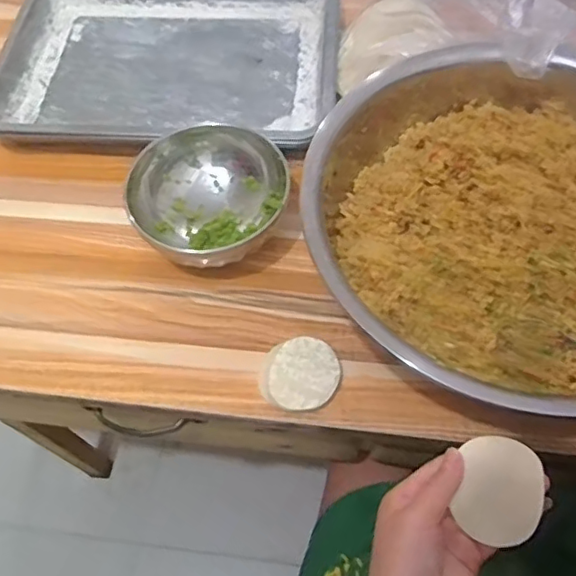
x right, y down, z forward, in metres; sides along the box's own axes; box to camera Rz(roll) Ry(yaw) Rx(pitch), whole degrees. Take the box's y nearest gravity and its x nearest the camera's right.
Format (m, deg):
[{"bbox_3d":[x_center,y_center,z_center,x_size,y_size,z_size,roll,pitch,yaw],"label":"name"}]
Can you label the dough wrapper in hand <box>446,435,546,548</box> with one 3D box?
[{"bbox_3d":[0.135,0.127,0.373,0.047,0.008,0.063,9,78,20],"label":"dough wrapper in hand"}]

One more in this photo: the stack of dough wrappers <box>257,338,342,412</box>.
[{"bbox_3d":[0.010,0.073,0.509,0.066,0.014,0.065,31,66,19],"label":"stack of dough wrappers"}]

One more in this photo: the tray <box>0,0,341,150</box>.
[{"bbox_3d":[-0.138,-0.276,0.705,0.392,0.042,0.304,-1,60,3],"label":"tray"}]

